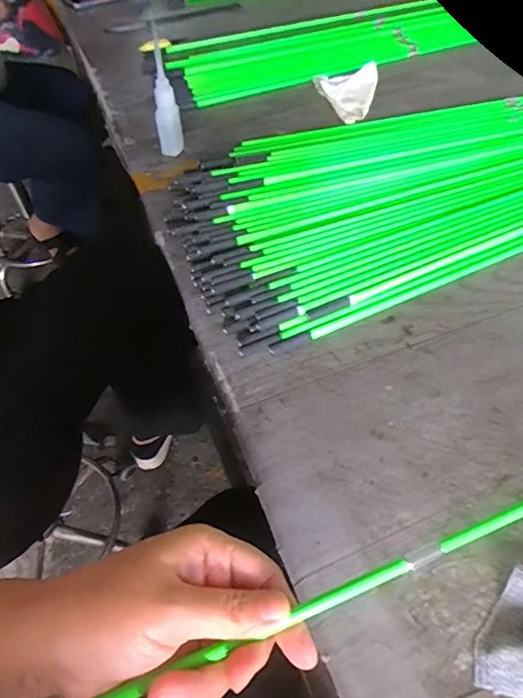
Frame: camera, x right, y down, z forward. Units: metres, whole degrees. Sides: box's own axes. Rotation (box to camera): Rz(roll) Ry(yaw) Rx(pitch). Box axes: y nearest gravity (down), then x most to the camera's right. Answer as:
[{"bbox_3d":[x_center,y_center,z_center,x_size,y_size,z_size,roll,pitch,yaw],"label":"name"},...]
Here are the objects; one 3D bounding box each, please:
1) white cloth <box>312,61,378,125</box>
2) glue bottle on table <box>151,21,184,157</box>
[{"bbox_3d":[0.118,-0.373,0.651,0.086,0.011,0.154,11,54,9],"label":"white cloth"},{"bbox_3d":[-0.115,-0.294,0.523,0.029,0.122,0.026,-9,54,-6],"label":"glue bottle on table"}]

